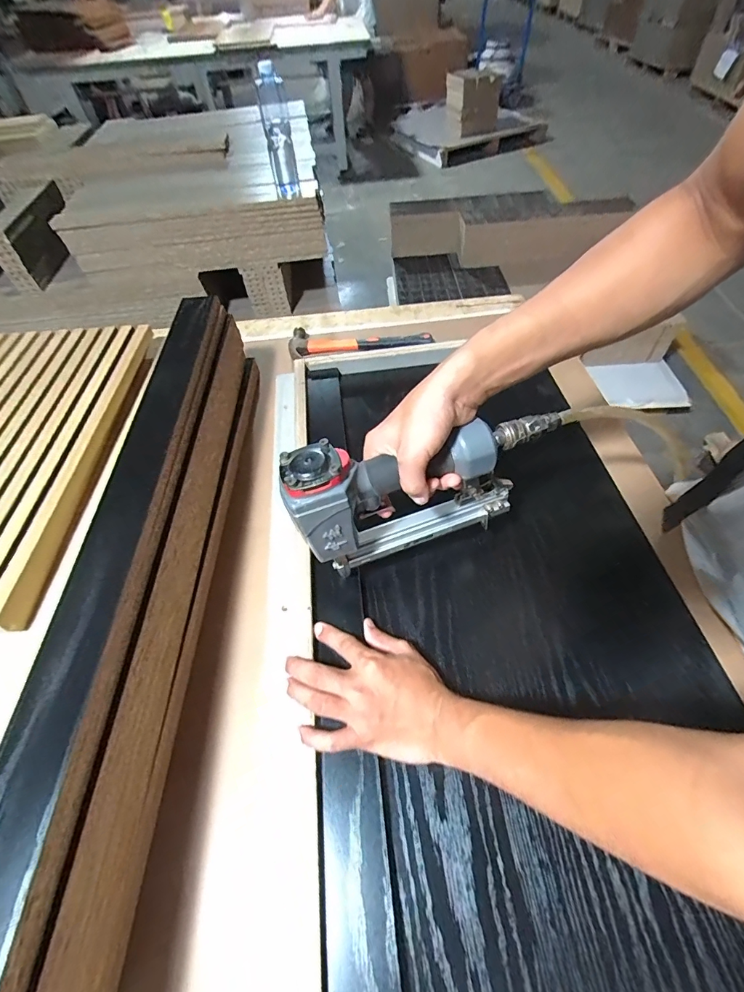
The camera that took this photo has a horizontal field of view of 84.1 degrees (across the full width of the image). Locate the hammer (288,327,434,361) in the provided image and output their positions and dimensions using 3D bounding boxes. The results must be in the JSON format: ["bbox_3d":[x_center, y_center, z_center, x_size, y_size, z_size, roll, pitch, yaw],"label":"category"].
[{"bbox_3d":[-0.023,-0.284,0.758,0.257,0.026,0.082,1,55,5],"label":"hammer"}]

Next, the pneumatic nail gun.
[{"bbox_3d":[0.035,-0.006,0.407,0.221,0.139,0.059,-18,55,-8],"label":"pneumatic nail gun"}]

